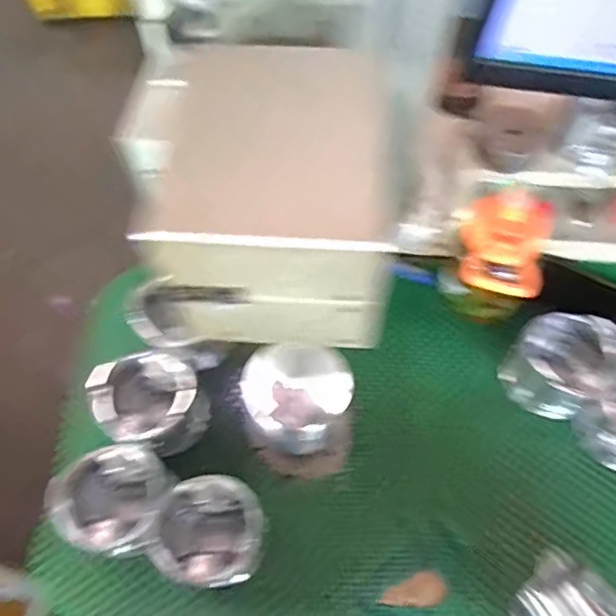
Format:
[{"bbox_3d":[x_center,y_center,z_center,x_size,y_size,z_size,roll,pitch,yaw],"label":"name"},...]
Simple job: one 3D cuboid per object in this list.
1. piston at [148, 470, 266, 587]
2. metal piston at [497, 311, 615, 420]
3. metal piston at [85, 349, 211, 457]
[{"bbox_3d":[-0.088,0.209,0.536,0.091,0.074,0.091,0,62,-1],"label":"piston"},{"bbox_3d":[0.272,0.059,0.620,0.096,0.095,0.083,41,68,19],"label":"metal piston"},{"bbox_3d":[-0.158,0.100,0.590,0.096,0.093,0.086,-33,67,-17],"label":"metal piston"}]

